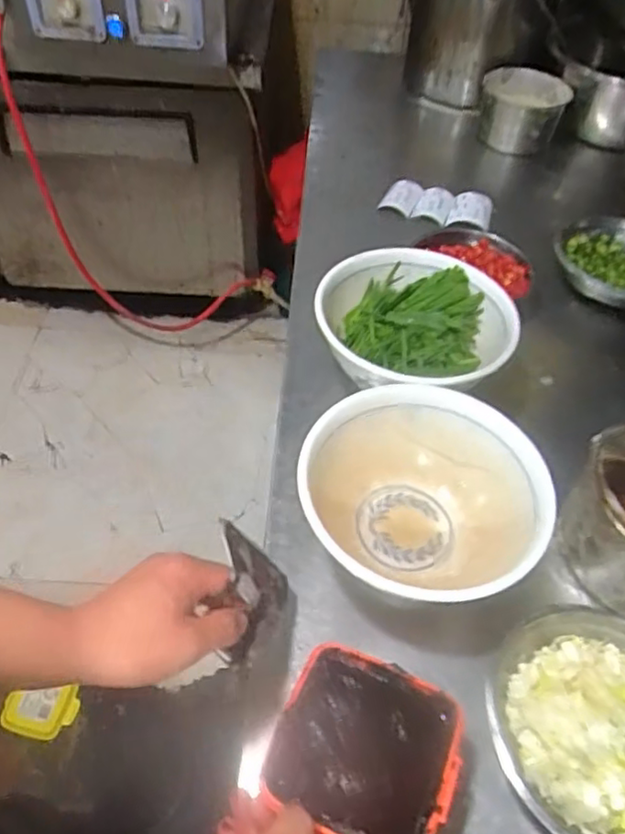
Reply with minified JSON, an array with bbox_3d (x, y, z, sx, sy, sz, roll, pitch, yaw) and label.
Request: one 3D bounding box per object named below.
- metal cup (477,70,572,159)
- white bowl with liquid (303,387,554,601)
[{"bbox_3d":[0.369,-0.547,1.131,0.144,0.088,0.166,11,50,6],"label":"metal cup"},{"bbox_3d":[0.094,0.083,0.578,0.192,0.115,0.196,1,50,-2],"label":"white bowl with liquid"}]

